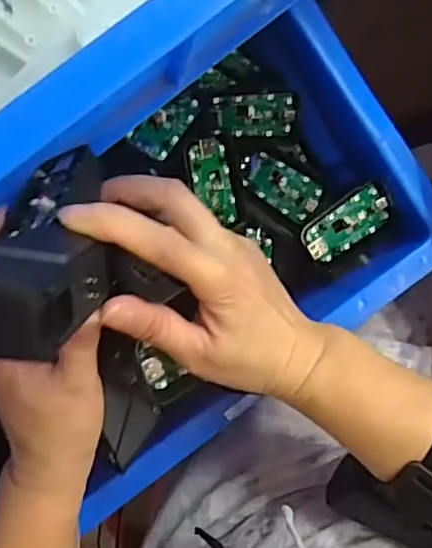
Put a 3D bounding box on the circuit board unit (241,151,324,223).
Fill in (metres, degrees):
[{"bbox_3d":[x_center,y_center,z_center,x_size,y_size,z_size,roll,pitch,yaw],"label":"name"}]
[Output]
[{"bbox_3d":[0.049,-0.068,0.441,0.065,0.004,0.033,35,103,9],"label":"circuit board unit"}]

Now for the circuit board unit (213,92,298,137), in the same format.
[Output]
[{"bbox_3d":[0.029,-0.113,0.416,0.058,0.005,0.033,-2,132,0],"label":"circuit board unit"}]

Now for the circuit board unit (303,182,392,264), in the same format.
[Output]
[{"bbox_3d":[0.094,-0.037,0.417,0.066,0.007,0.035,-36,120,-1],"label":"circuit board unit"}]

